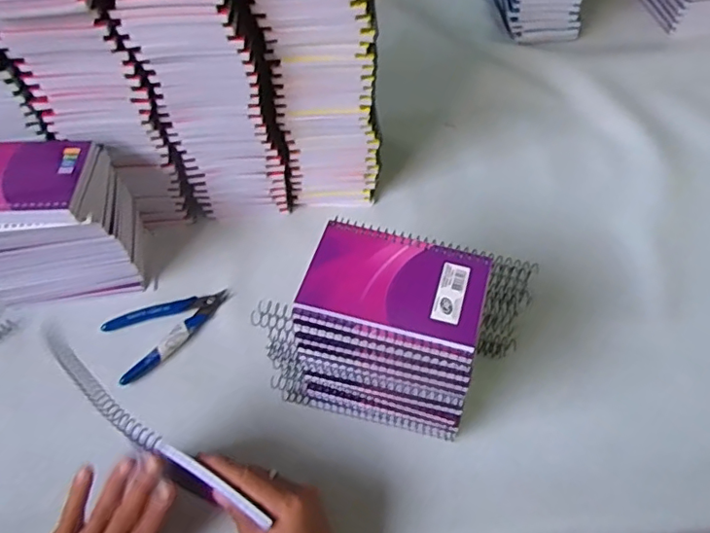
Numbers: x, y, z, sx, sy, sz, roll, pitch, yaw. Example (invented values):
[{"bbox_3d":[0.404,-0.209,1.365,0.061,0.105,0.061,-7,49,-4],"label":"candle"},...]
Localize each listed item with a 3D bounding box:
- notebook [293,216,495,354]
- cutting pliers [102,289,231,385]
[{"bbox_3d":[0.031,0.009,0.407,0.128,0.005,0.085,14,56,10],"label":"notebook"},{"bbox_3d":[-0.186,0.051,0.537,0.068,0.011,0.123,38,63,24],"label":"cutting pliers"}]

